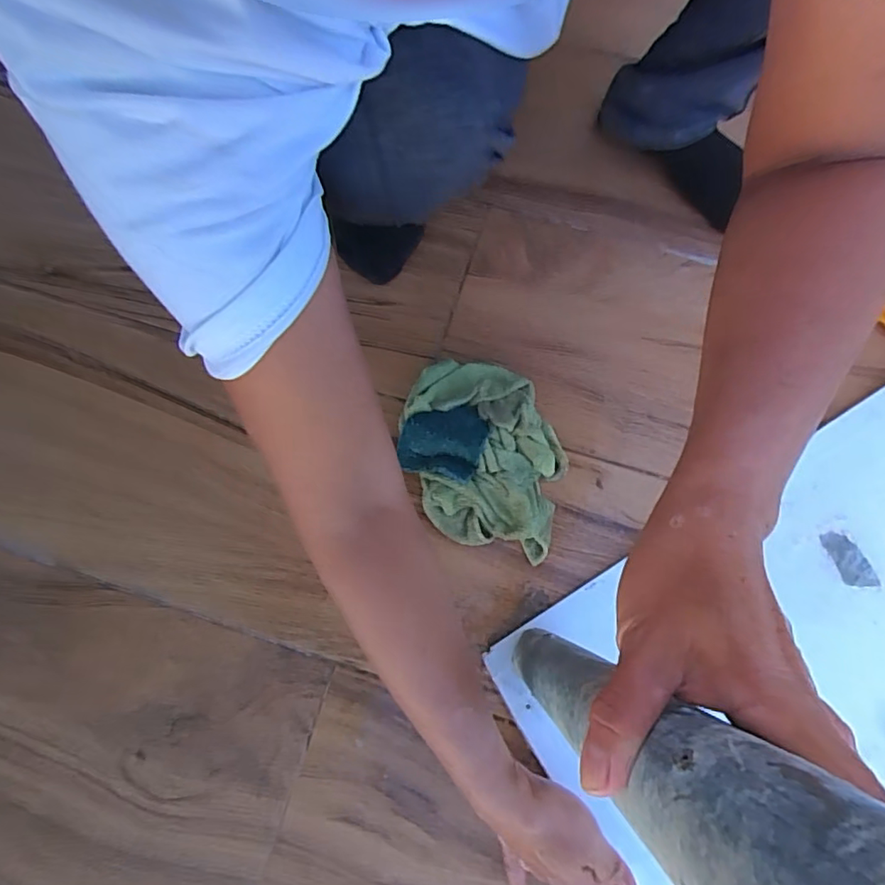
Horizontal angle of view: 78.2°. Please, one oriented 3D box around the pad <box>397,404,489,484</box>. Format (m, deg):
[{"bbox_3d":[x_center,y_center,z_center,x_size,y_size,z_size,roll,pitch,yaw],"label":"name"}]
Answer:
[{"bbox_3d":[0.000,-0.004,0.476,0.073,0.011,0.064,11,81,12],"label":"pad"}]

